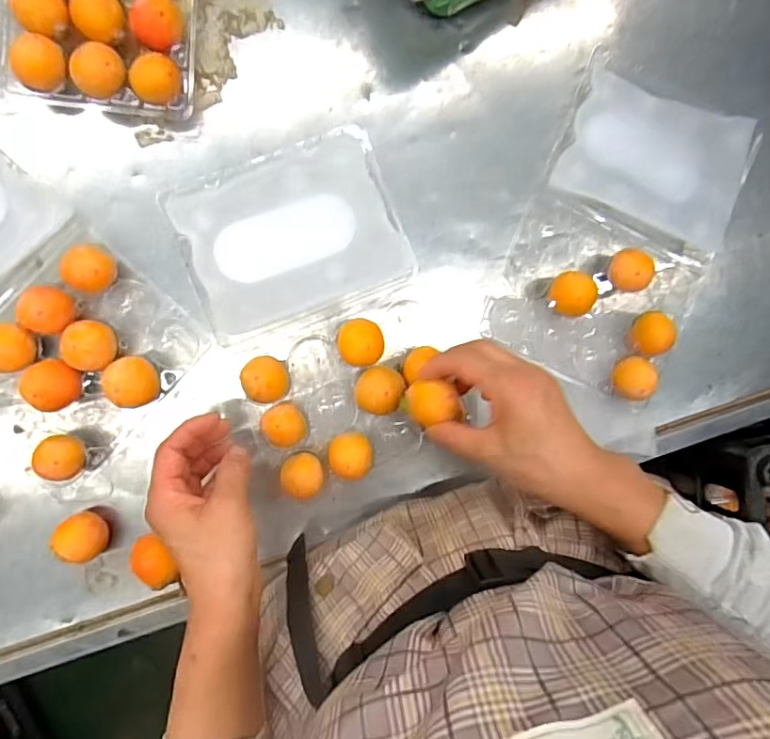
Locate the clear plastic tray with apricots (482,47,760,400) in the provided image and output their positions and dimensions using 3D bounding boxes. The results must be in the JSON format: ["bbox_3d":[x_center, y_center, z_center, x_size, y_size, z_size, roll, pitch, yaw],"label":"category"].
[{"bbox_3d":[0.230,-0.130,0.526,0.183,0.044,0.290,23,89,-8],"label":"clear plastic tray with apricots"}]

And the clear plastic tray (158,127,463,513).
[{"bbox_3d":[-0.061,-0.052,0.500,0.188,0.069,0.283,-19,95,-5],"label":"clear plastic tray"}]

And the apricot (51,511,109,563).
[{"bbox_3d":[-0.263,0.144,0.484,0.040,0.038,0.040,0,92,-8],"label":"apricot"}]

